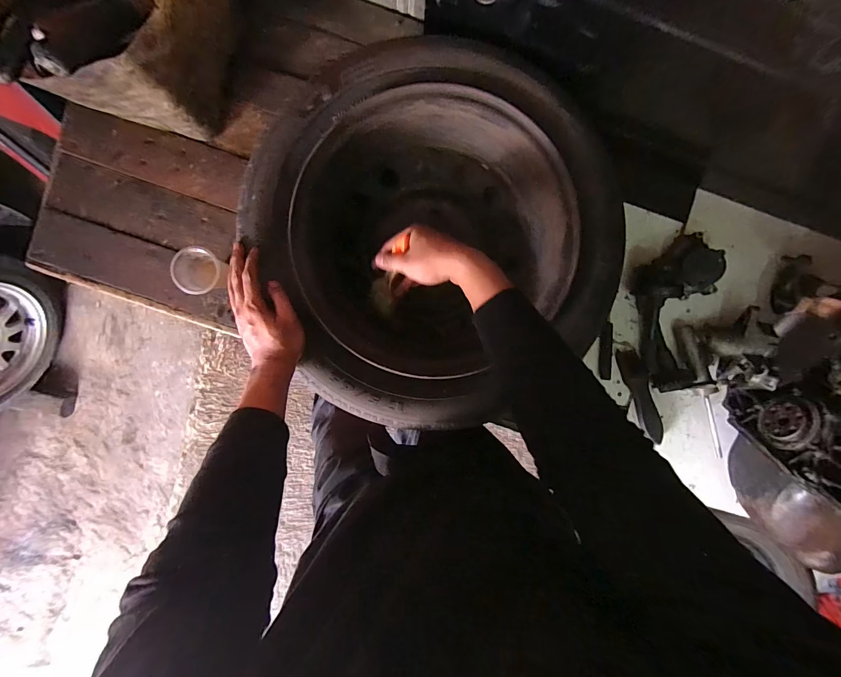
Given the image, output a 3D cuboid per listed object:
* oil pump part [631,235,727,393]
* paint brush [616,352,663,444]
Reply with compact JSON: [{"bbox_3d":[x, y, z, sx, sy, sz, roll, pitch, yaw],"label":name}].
[{"bbox_3d":[0.469,-0.044,0.638,0.118,0.071,0.271,-7,91,-4],"label":"oil pump part"},{"bbox_3d":[0.413,0.104,0.674,0.044,0.010,0.179,-19,92,-4],"label":"paint brush"}]

